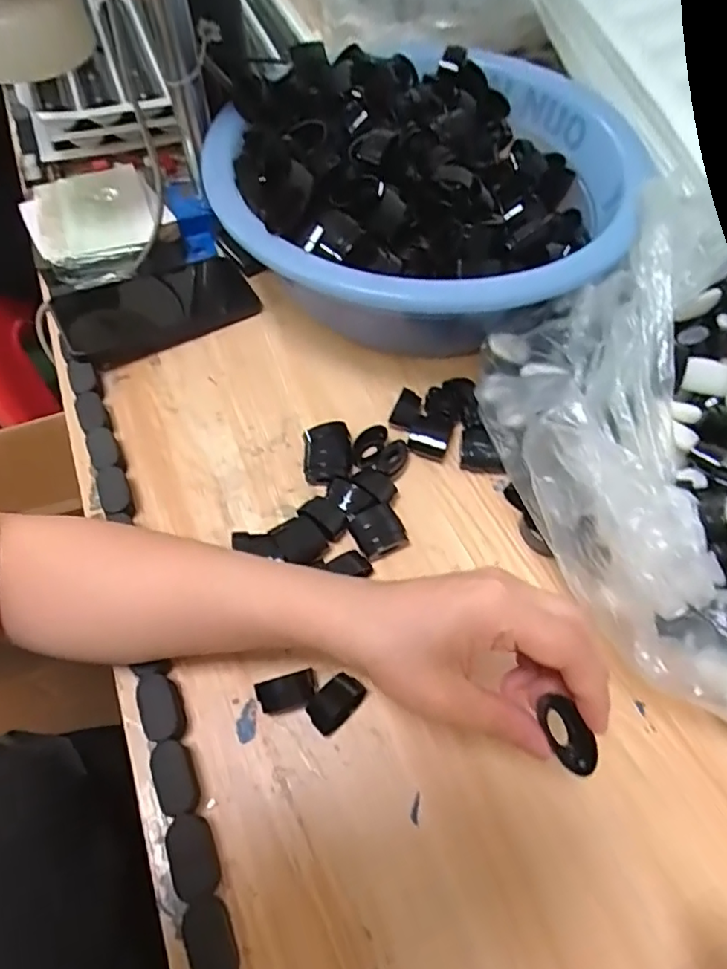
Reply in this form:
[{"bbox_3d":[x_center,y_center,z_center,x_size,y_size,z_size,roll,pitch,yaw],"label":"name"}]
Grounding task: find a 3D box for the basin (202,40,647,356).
[{"bbox_3d":[0.053,-0.247,0.467,0.296,0.122,0.333,-3,58,0],"label":"basin"}]

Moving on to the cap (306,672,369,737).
[{"bbox_3d":[-0.015,0.126,0.317,0.033,0.017,0.020,-38,65,-19],"label":"cap"}]

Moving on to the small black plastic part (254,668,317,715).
[{"bbox_3d":[-0.043,0.121,0.318,0.033,0.018,0.017,-17,59,-8],"label":"small black plastic part"}]

